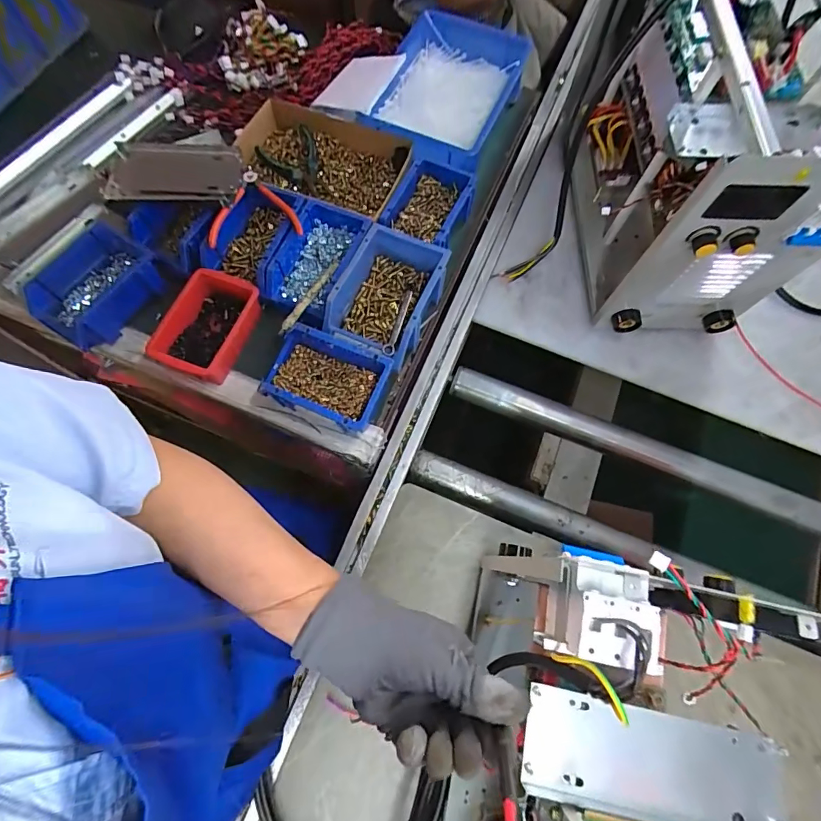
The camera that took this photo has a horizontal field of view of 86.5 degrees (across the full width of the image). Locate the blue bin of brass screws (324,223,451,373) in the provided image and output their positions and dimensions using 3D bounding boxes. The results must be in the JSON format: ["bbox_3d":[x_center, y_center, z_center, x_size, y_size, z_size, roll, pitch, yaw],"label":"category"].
[{"bbox_3d":[-0.035,-0.158,0.617,0.127,0.068,0.179,21,73,6],"label":"blue bin of brass screws"}]

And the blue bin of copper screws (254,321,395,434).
[{"bbox_3d":[-0.113,-0.036,0.588,0.159,0.093,0.102,23,73,7],"label":"blue bin of copper screws"}]

